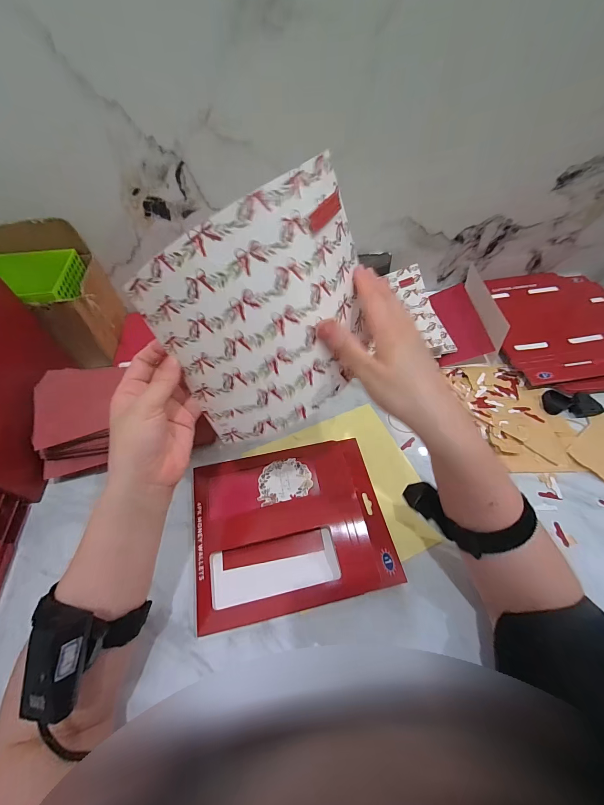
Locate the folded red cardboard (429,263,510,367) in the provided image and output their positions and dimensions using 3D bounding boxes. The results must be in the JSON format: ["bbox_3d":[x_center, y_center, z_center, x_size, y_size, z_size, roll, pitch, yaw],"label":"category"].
[{"bbox_3d":[0.276,-0.155,0.557,0.078,0.078,0.171,-1,56,1],"label":"folded red cardboard"}]

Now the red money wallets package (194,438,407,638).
[{"bbox_3d":[-0.015,0.147,0.403,0.231,0.026,0.189,-11,57,-6],"label":"red money wallets package"}]

